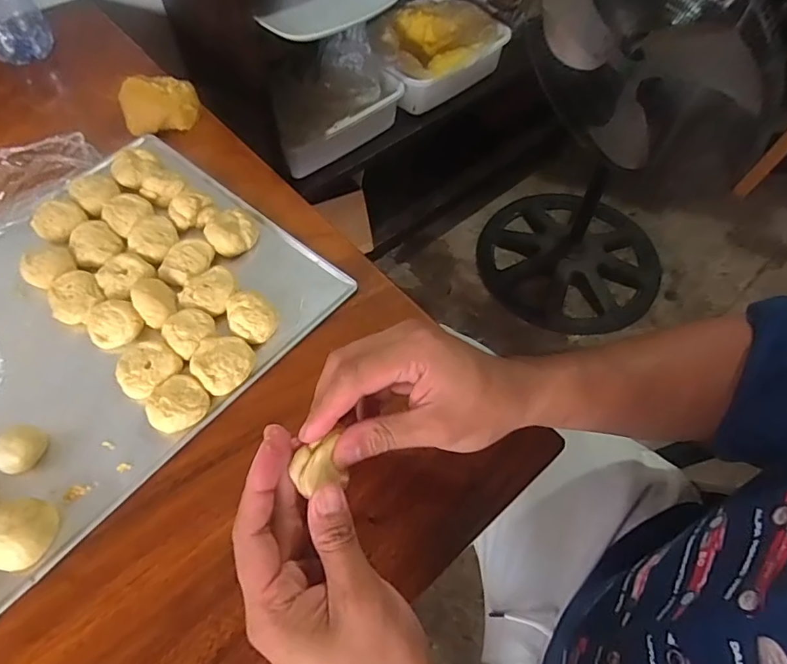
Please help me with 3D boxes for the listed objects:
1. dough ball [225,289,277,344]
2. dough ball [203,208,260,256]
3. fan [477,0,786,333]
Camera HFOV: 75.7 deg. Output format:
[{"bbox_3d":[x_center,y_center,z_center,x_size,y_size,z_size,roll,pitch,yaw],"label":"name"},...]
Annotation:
[{"bbox_3d":[-0.126,-0.014,0.452,0.040,0.025,0.046,-25,62,-14],"label":"dough ball"},{"bbox_3d":[-0.161,-0.103,0.504,0.049,0.025,0.055,-20,61,-11],"label":"dough ball"},{"bbox_3d":[0.493,-0.417,1.115,0.461,0.814,0.454,33,63,19],"label":"fan"}]

